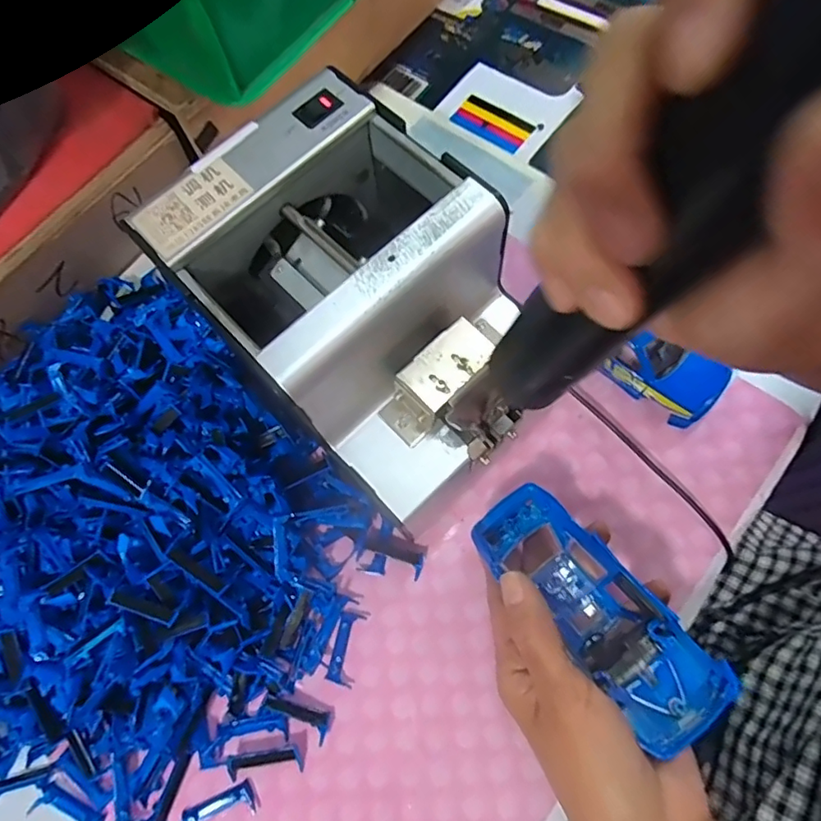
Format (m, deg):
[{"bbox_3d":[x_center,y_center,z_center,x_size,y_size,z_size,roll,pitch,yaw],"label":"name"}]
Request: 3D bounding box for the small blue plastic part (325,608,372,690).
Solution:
[{"bbox_3d":[-0.036,0.134,0.310,0.015,0.004,0.040,10,72,8],"label":"small blue plastic part"}]

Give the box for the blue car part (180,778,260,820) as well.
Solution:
[{"bbox_3d":[-0.100,0.211,0.287,0.040,0.004,0.016,-26,71,-4],"label":"blue car part"}]

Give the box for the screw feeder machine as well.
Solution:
[{"bbox_3d":[-0.019,-0.042,0.293,0.121,0.144,0.171,-42,74,-10],"label":"screw feeder machine"}]

